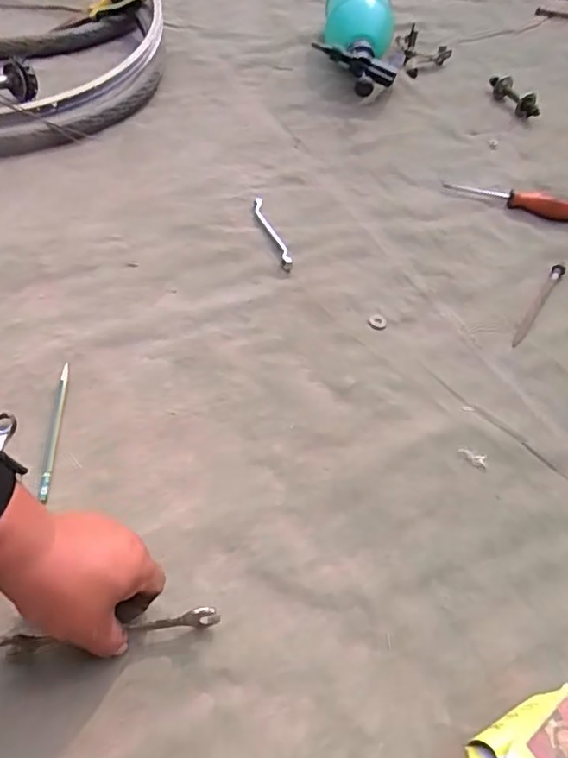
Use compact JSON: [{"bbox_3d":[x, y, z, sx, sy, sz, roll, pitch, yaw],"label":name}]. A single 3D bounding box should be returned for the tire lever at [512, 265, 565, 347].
[{"bbox_3d":[0.314,-0.092,0.701,0.015,0.020,0.153,32,57,18],"label":"tire lever"}]

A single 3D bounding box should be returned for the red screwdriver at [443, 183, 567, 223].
[{"bbox_3d":[0.331,-0.263,0.813,0.189,0.032,0.027,22,54,11],"label":"red screwdriver"}]

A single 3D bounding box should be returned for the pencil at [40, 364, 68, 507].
[{"bbox_3d":[-0.224,0.049,0.551,0.013,0.009,0.149,-3,54,-7],"label":"pencil"}]

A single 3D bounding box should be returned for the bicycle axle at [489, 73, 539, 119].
[{"bbox_3d":[0.397,-0.486,0.973,0.028,0.039,0.106,-23,59,-21],"label":"bicycle axle"}]

